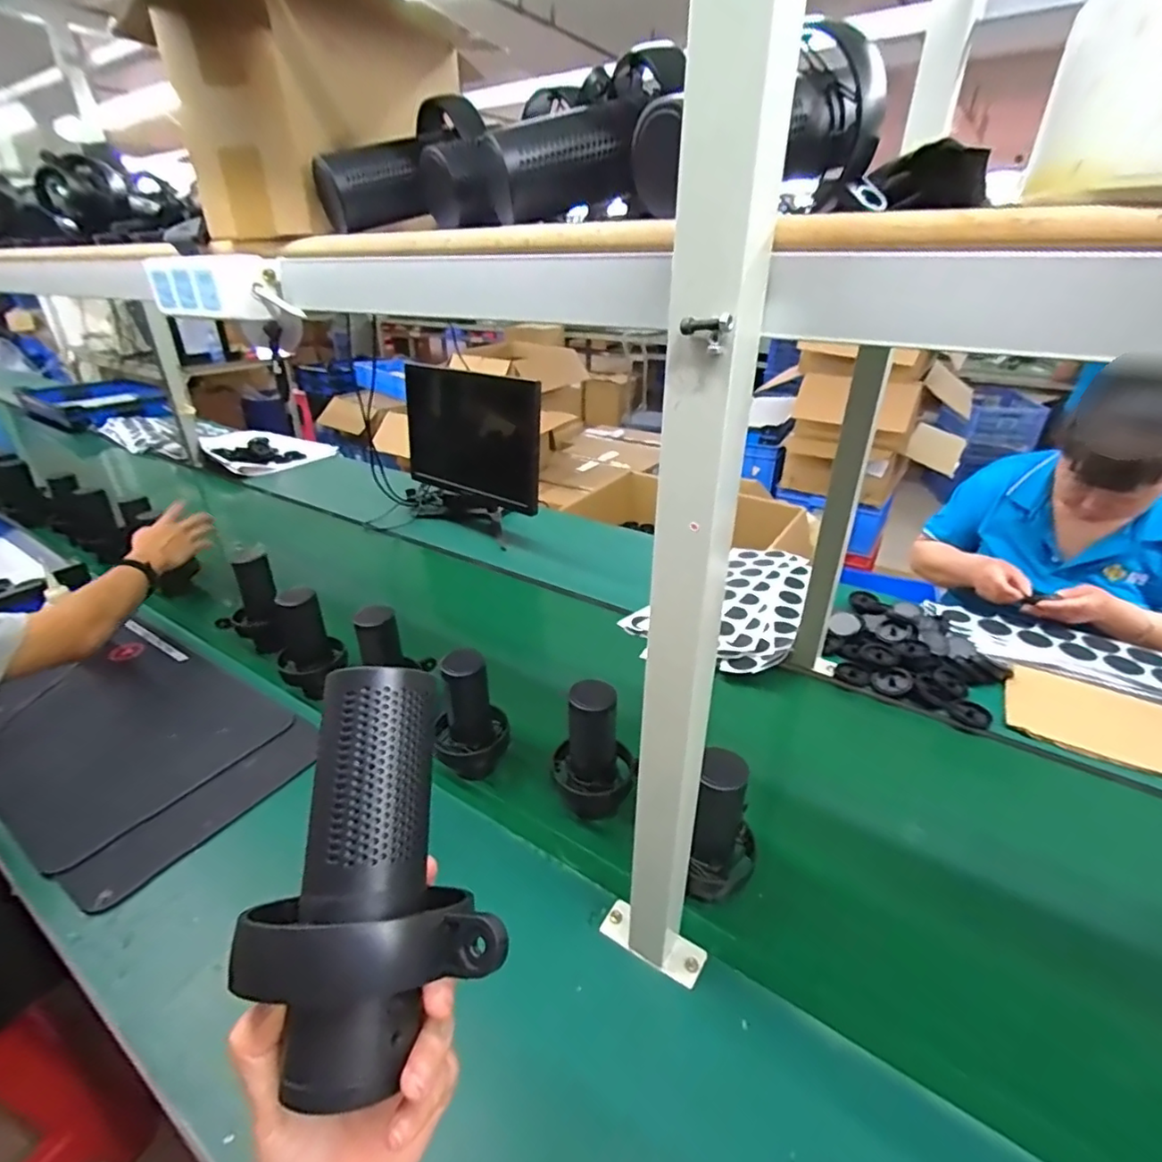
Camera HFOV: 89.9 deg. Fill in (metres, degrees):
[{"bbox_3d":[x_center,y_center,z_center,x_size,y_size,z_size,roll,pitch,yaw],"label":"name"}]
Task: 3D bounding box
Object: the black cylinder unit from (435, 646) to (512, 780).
[{"bbox_3d":[-0.141,0.169,0.735,0.095,0.166,0.079,-5,31,-10],"label":"black cylinder unit"}]

